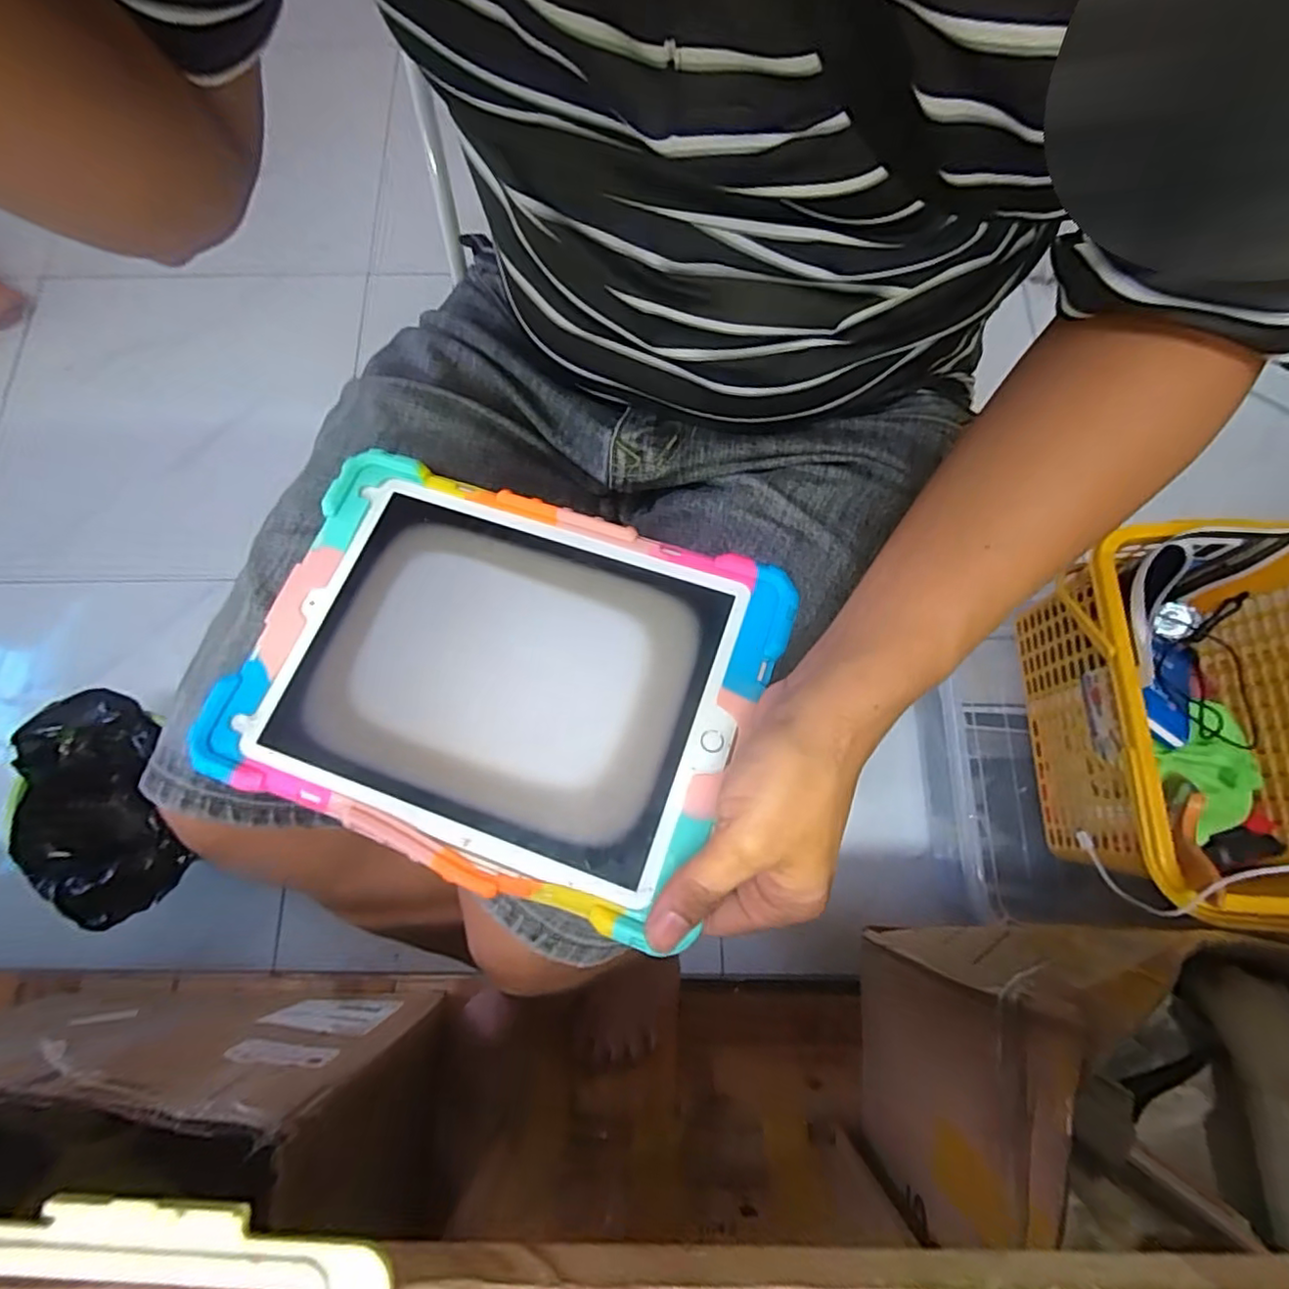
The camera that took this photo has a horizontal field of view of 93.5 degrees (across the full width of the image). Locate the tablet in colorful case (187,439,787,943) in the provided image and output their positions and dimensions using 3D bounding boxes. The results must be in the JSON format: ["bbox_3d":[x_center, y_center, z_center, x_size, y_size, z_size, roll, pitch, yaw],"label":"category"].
[{"bbox_3d":[-0.073,0.013,0.303,0.247,0.018,0.183,18,75,6],"label":"tablet in colorful case"}]

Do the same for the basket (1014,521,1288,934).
[{"bbox_3d":[0.566,0.086,0.637,0.240,0.207,0.364,0,74,1],"label":"basket"}]

